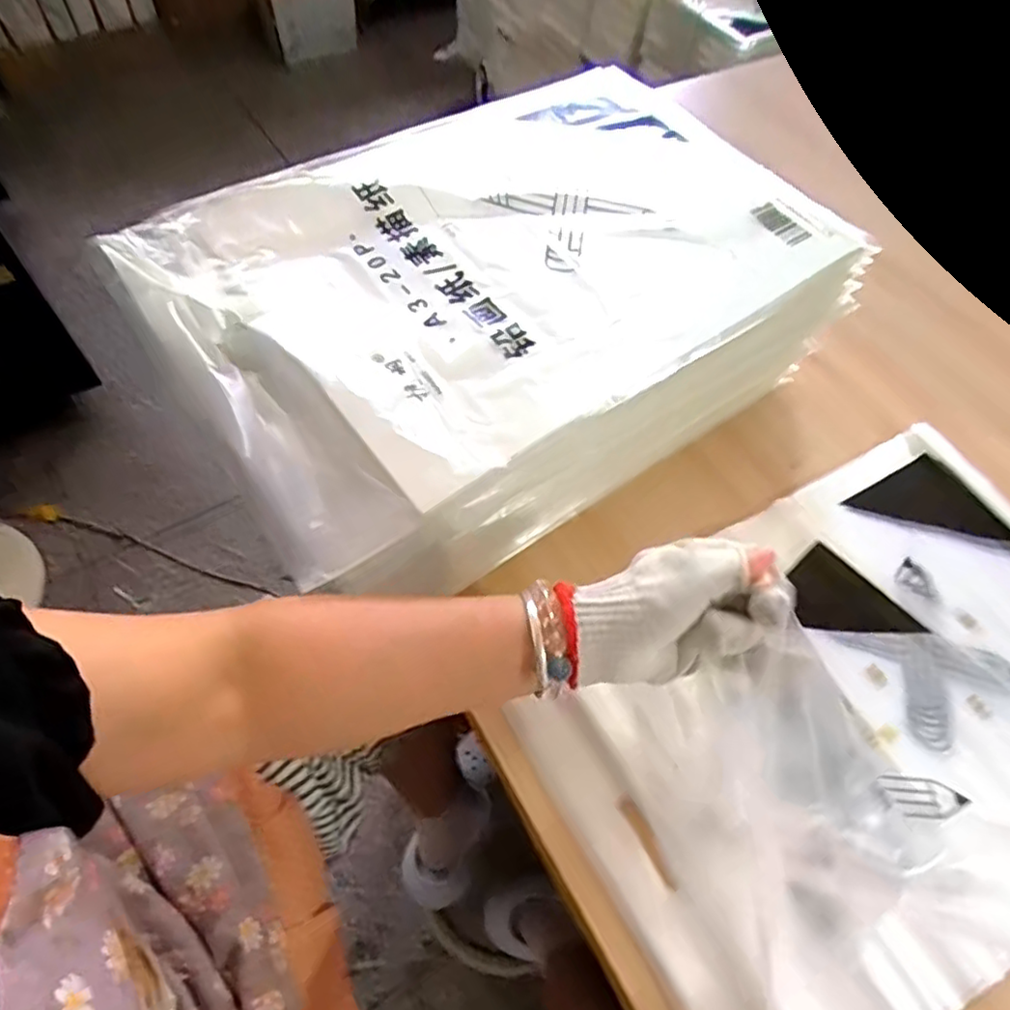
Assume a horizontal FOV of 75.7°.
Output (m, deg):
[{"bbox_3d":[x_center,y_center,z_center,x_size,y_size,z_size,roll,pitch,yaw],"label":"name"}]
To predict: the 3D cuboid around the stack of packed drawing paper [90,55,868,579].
[{"bbox_3d":[-0.004,-0.165,0.533,0.493,0.146,0.331,-31,66,-21],"label":"stack of packed drawing paper"}]

